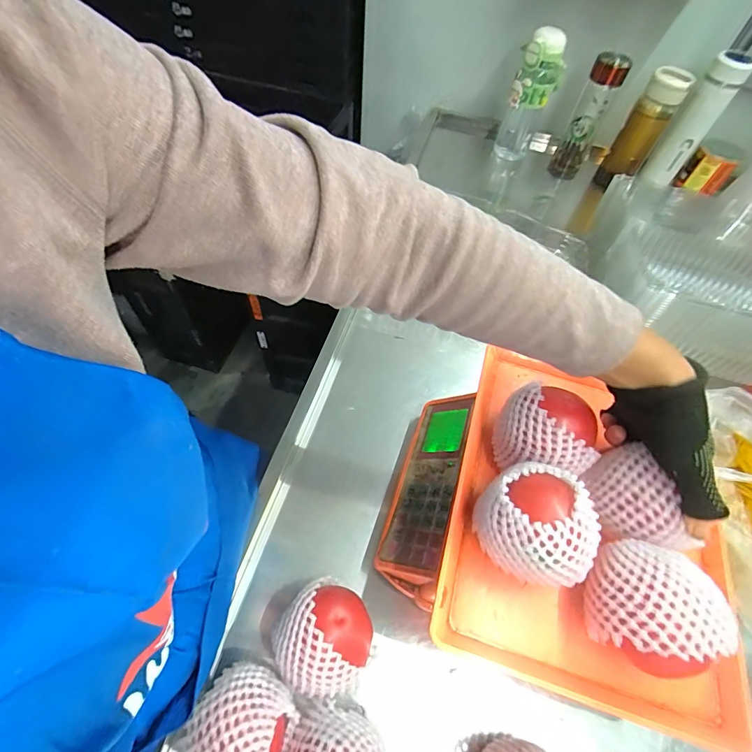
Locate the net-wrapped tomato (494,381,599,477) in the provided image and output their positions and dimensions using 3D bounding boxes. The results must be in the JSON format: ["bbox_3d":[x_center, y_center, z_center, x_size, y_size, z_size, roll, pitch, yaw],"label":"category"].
[{"bbox_3d":[0.150,0.050,0.358,0.078,0.069,0.073,18,58,7],"label":"net-wrapped tomato"}]

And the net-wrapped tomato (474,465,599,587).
[{"bbox_3d":[0.119,0.119,0.310,0.070,0.084,0.081,-16,60,-15],"label":"net-wrapped tomato"}]

